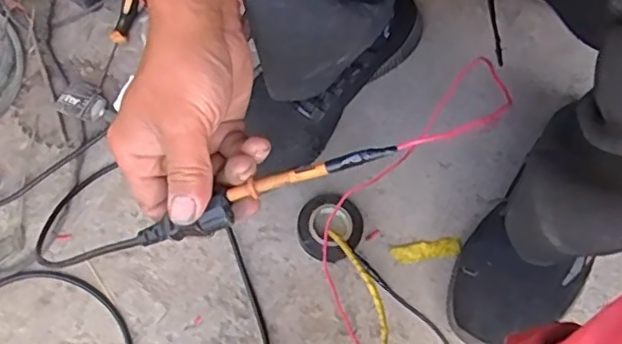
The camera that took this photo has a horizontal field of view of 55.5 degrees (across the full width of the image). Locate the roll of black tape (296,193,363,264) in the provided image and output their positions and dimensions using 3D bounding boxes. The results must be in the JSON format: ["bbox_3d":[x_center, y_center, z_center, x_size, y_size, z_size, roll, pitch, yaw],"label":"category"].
[{"bbox_3d":[0.017,0.053,0.563,0.061,0.022,0.060,1,65,-3],"label":"roll of black tape"}]

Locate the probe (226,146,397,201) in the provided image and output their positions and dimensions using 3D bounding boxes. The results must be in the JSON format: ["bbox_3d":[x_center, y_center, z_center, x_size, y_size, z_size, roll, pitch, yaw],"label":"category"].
[{"bbox_3d":[-0.005,0.001,0.355,0.096,0.008,0.008,-15,66,10],"label":"probe"}]

